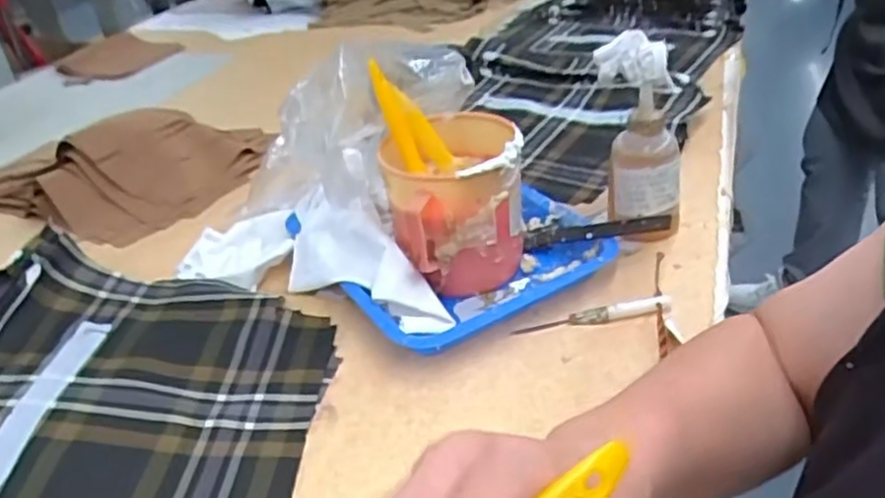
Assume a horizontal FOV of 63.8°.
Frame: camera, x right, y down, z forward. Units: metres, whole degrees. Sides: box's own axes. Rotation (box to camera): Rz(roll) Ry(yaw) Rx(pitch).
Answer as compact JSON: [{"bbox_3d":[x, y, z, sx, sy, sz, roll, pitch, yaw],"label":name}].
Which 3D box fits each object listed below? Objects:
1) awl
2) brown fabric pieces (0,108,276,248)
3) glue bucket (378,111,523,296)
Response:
[{"bbox_3d":[0.118,0.053,0.566,0.125,0.011,0.015,-7,32,-2],"label":"awl"},{"bbox_3d":[-0.397,-0.101,0.846,0.370,0.069,0.227,-14,33,-13],"label":"brown fabric pieces"},{"bbox_3d":[0.011,-0.037,0.612,0.111,0.120,0.132,-8,32,-4],"label":"glue bucket"}]

